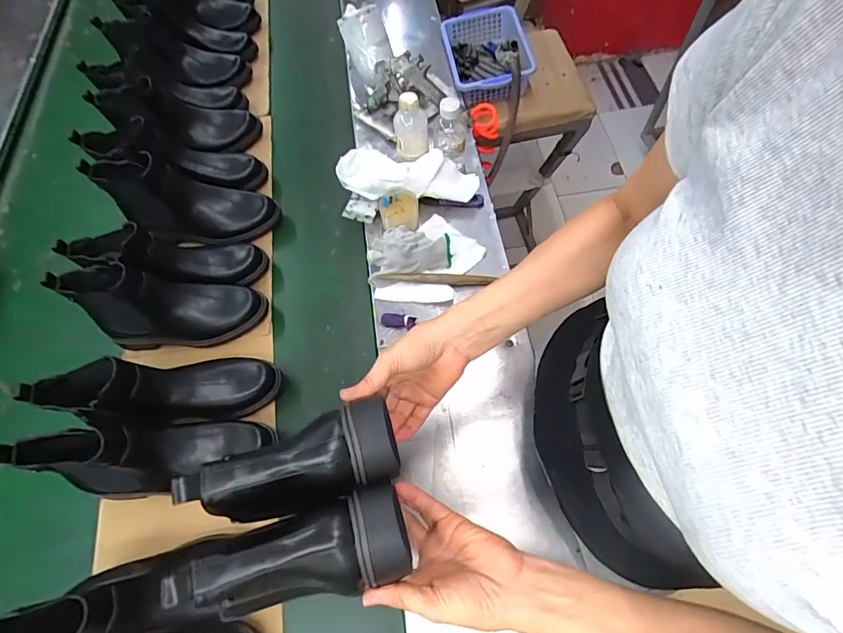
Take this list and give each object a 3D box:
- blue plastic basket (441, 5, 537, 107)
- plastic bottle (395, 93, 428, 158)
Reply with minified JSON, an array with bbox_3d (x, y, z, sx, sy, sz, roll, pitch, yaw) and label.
[{"bbox_3d":[0.145,-0.571,0.947,0.167,0.079,0.228,-10,64,-1],"label":"blue plastic basket"},{"bbox_3d":[-0.018,-0.329,0.756,0.056,0.111,0.049,-6,64,1],"label":"plastic bottle"}]

